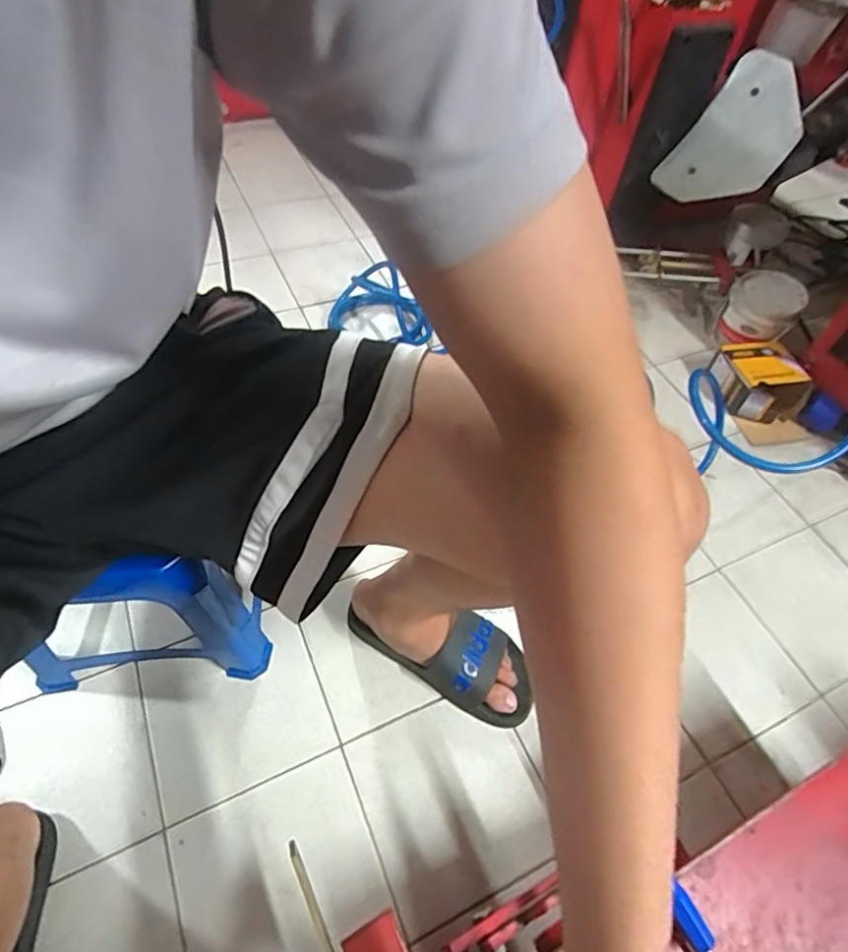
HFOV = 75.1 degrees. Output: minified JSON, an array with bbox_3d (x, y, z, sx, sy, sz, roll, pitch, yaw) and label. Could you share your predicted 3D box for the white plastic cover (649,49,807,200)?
[{"bbox_3d":[0.525,-0.567,0.920,0.030,0.234,0.183,5,40,-44],"label":"white plastic cover"}]

